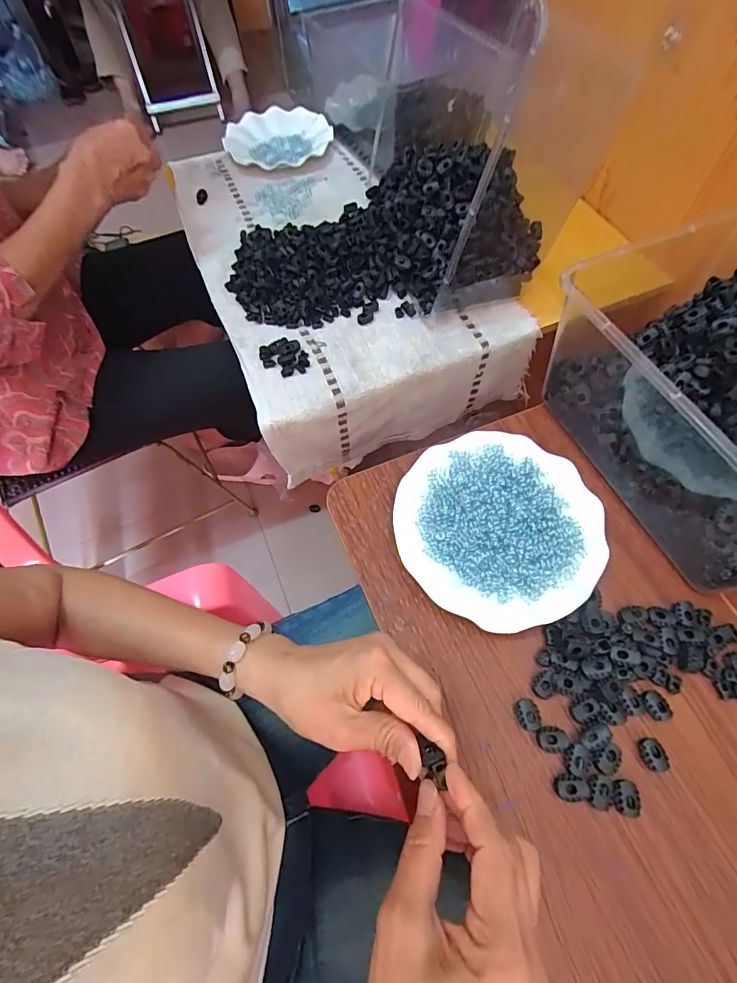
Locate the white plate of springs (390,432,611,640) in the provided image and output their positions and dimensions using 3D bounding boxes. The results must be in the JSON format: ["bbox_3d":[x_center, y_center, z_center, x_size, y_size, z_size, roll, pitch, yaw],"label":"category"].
[{"bbox_3d":[0.119,0.033,0.418,0.180,0.031,0.180,-1,63,2],"label":"white plate of springs"}]

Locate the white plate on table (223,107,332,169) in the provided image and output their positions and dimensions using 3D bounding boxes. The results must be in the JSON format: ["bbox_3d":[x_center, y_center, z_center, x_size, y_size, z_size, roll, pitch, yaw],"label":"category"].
[{"bbox_3d":[-0.169,-0.629,0.797,0.198,0.030,0.160,26,67,14],"label":"white plate on table"}]

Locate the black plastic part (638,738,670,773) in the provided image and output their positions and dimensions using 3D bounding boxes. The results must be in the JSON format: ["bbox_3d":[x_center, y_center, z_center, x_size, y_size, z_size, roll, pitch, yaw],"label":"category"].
[{"bbox_3d":[0.214,0.198,0.338,0.016,0.011,0.022,-3,63,0],"label":"black plastic part"}]

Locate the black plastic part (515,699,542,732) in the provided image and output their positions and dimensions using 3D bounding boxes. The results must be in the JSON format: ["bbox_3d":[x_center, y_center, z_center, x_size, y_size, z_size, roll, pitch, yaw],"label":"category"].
[{"bbox_3d":[0.126,0.175,0.352,0.016,0.011,0.023,-12,63,-4],"label":"black plastic part"}]

